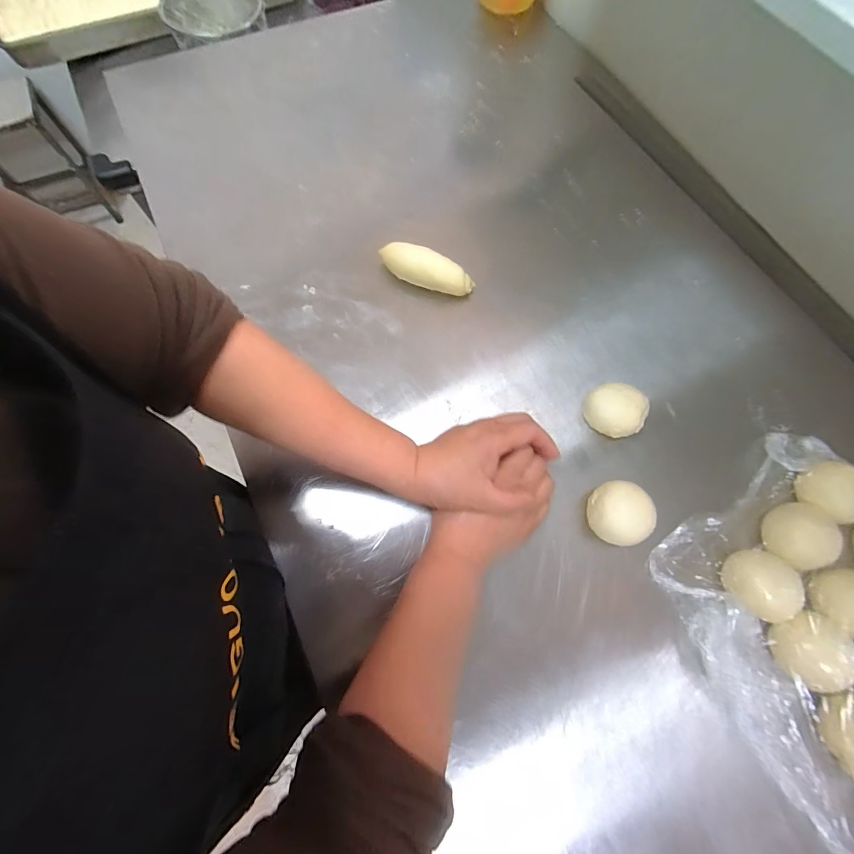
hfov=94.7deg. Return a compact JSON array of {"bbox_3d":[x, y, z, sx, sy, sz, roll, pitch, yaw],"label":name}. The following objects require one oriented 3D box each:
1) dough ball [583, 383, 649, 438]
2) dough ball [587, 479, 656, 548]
[{"bbox_3d":[0.191,-0.017,0.402,0.051,0.043,0.059,-34,74,-12],"label":"dough ball"},{"bbox_3d":[0.180,0.081,0.371,0.052,0.046,0.055,0,70,-1],"label":"dough ball"}]

